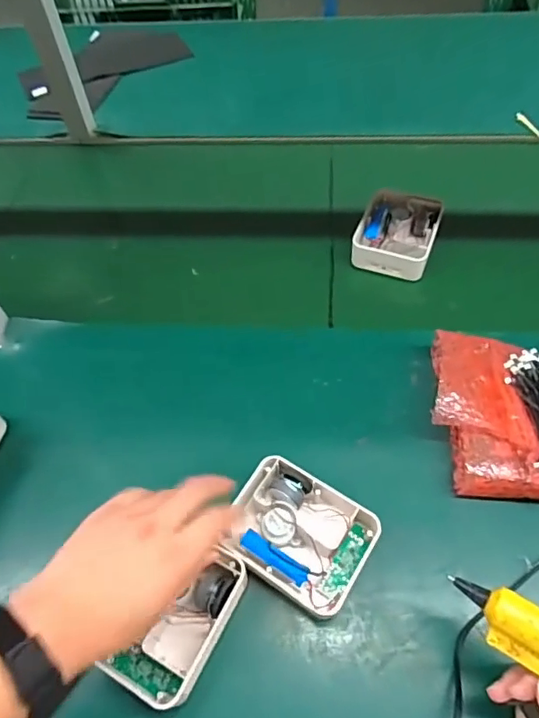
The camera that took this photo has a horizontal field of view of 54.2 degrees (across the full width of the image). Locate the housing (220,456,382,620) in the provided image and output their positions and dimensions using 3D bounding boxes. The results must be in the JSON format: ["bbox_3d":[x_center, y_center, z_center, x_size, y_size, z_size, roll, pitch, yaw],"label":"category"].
[{"bbox_3d":[0.027,0.167,0.497,0.129,0.045,0.102,27,62,20],"label":"housing"}]

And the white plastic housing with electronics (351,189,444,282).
[{"bbox_3d":[0.177,-0.175,0.724,0.108,0.050,0.132,18,59,15],"label":"white plastic housing with electronics"}]

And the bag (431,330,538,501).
[{"bbox_3d":[0.262,0.057,0.539,0.188,0.057,0.175,7,57,8],"label":"bag"}]

